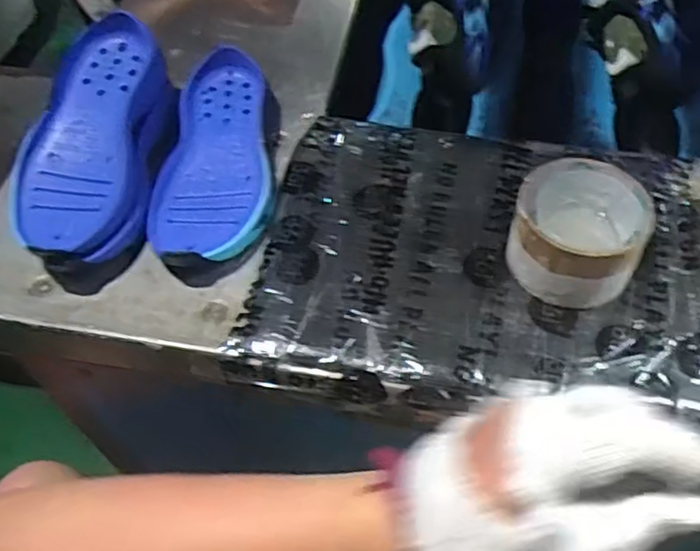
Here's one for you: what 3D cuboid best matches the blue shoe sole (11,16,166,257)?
[{"bbox_3d":[-0.194,-0.103,0.511,0.086,0.049,0.207,1,54,5],"label":"blue shoe sole"}]

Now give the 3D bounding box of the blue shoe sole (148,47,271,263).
[{"bbox_3d":[-0.100,-0.095,0.536,0.082,0.037,0.197,1,54,5],"label":"blue shoe sole"}]

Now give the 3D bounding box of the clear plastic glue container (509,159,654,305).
[{"bbox_3d":[0.150,-0.029,0.457,0.082,0.055,0.085,-2,54,3],"label":"clear plastic glue container"}]

